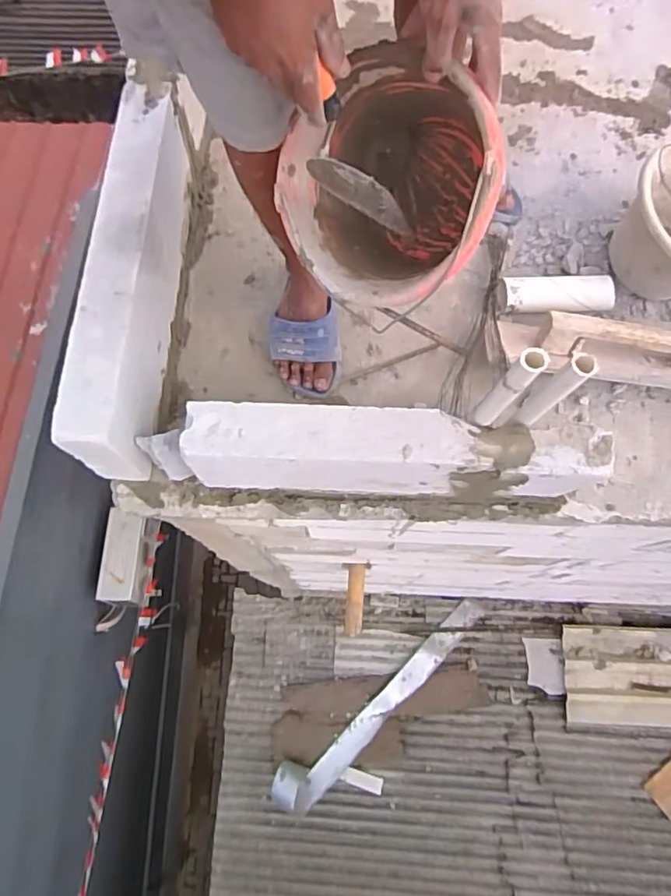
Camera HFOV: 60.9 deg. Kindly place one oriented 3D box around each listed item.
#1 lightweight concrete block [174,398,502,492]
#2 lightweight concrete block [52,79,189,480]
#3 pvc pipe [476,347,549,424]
[{"bbox_3d":[-0.006,0.004,0.809,0.374,0.166,0.078,2,74,-1],"label":"lightweight concrete block"},{"bbox_3d":[-0.309,-0.255,0.878,0.077,0.179,0.584,3,74,0],"label":"lightweight concrete block"},{"bbox_3d":[0.192,-0.061,0.647,0.026,0.200,0.021,36,76,9],"label":"pvc pipe"}]

